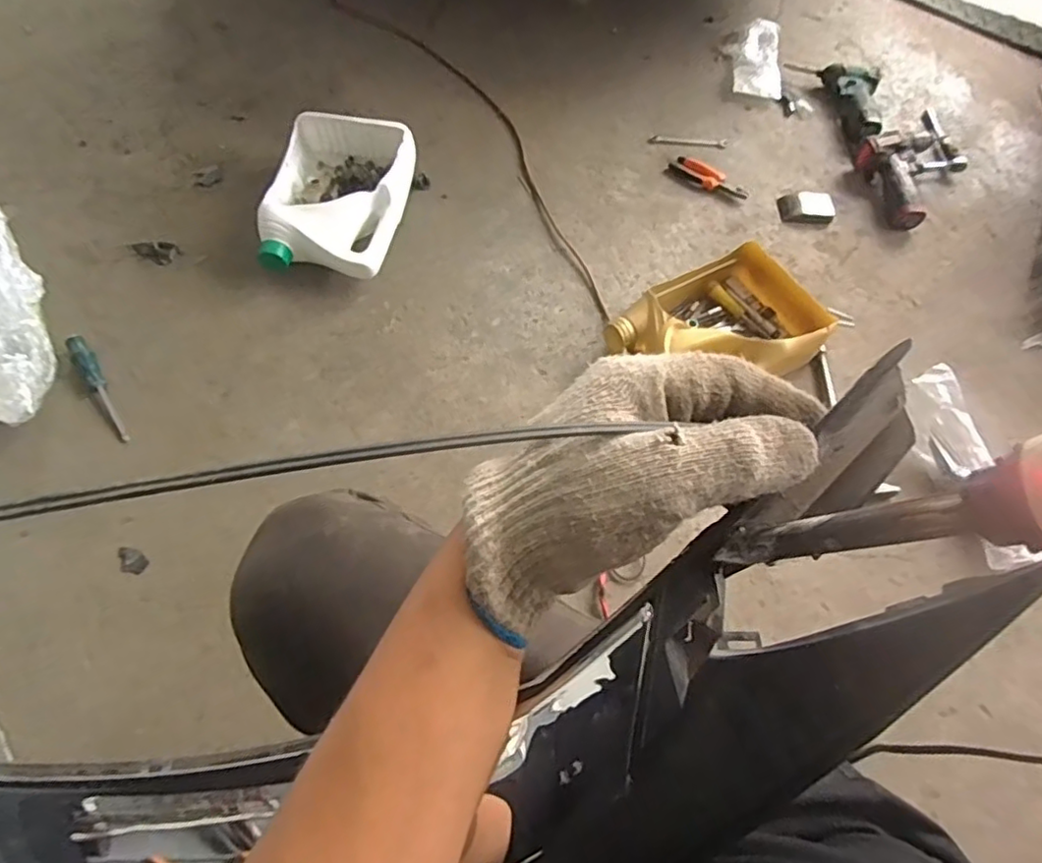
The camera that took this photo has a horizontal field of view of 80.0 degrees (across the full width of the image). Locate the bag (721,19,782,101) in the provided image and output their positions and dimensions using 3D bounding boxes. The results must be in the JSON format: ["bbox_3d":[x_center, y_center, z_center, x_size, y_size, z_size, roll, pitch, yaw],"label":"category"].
[{"bbox_3d":[0.506,-0.823,1.362,0.123,0.026,0.254,8,62,1],"label":"bag"}]

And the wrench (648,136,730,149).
[{"bbox_3d":[0.334,-0.578,1.235,0.158,0.007,0.030,5,62,-1],"label":"wrench"}]

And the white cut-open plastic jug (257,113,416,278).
[{"bbox_3d":[-0.312,-0.399,1.052,0.232,0.092,0.304,13,62,4],"label":"white cut-open plastic jug"}]

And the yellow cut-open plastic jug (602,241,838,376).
[{"bbox_3d":[0.303,-0.150,0.945,0.275,0.109,0.223,-36,70,-19],"label":"yellow cut-open plastic jug"}]

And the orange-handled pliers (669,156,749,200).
[{"bbox_3d":[0.354,-0.479,1.173,0.151,0.025,0.044,35,66,14],"label":"orange-handled pliers"}]

